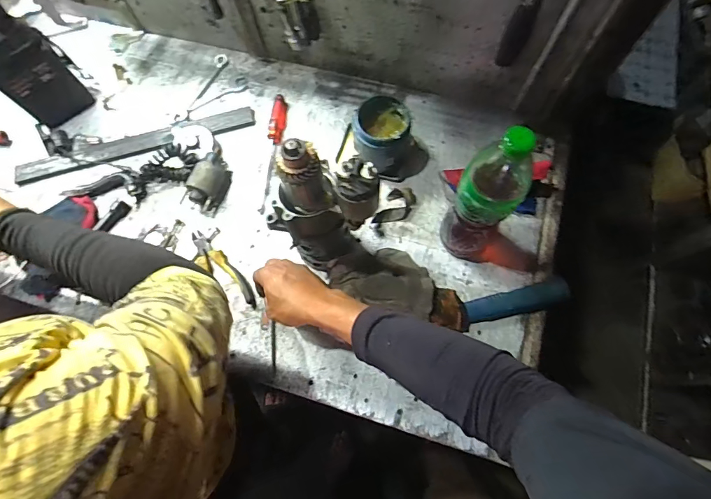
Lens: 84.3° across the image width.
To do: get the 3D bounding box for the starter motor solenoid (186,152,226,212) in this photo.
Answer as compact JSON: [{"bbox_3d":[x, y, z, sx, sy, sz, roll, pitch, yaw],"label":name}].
[{"bbox_3d":[-0.251,-0.116,0.671,0.051,0.048,0.094,10,71,5],"label":"starter motor solenoid"}]

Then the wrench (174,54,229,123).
[{"bbox_3d":[-0.300,-0.315,0.769,0.026,0.011,0.171,21,71,8],"label":"wrench"}]

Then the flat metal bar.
[{"bbox_3d":[-0.400,-0.197,0.721,0.432,0.011,0.049,-15,71,-4],"label":"flat metal bar"}]

